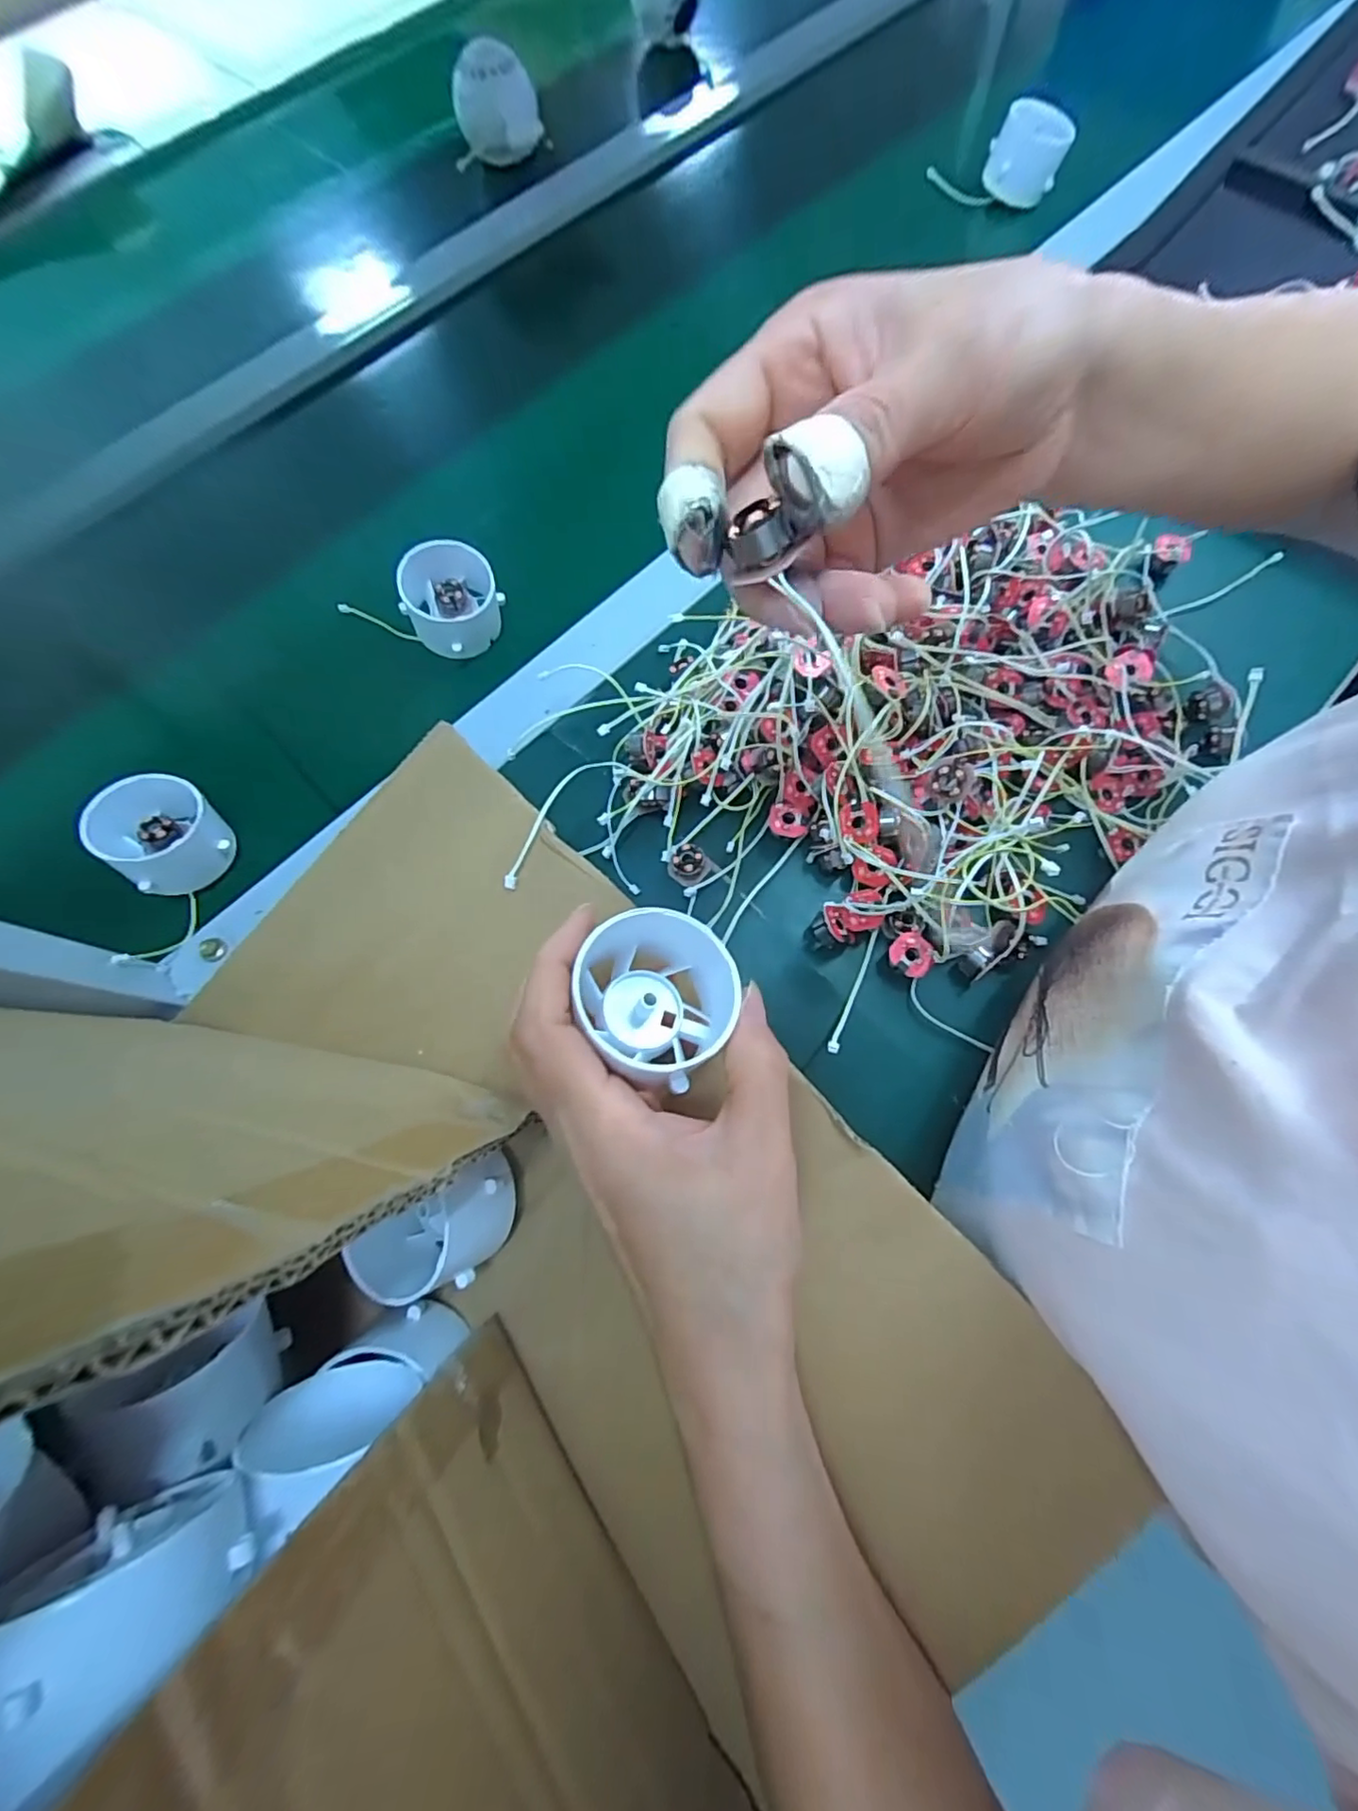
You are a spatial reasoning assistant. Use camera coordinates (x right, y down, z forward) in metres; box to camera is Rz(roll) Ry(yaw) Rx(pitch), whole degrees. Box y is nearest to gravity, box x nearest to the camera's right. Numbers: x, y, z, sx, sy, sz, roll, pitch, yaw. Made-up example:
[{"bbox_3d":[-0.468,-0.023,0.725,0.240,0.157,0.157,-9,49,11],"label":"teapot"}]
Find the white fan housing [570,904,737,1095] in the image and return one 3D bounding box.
[{"bbox_3d":[-0.008,0.030,0.202,0.051,0.043,0.050,5,63,-10],"label":"white fan housing"}]

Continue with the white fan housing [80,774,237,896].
[{"bbox_3d":[-0.257,-0.036,0.312,0.053,0.035,0.050,0,71,0],"label":"white fan housing"}]

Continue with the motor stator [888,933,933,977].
[{"bbox_3d":[0.109,0.024,0.297,0.020,0.012,0.019,0,71,0],"label":"motor stator"}]

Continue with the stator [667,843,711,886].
[{"bbox_3d":[0.006,-0.022,0.309,0.017,0.010,0.021,24,73,8],"label":"stator"}]

